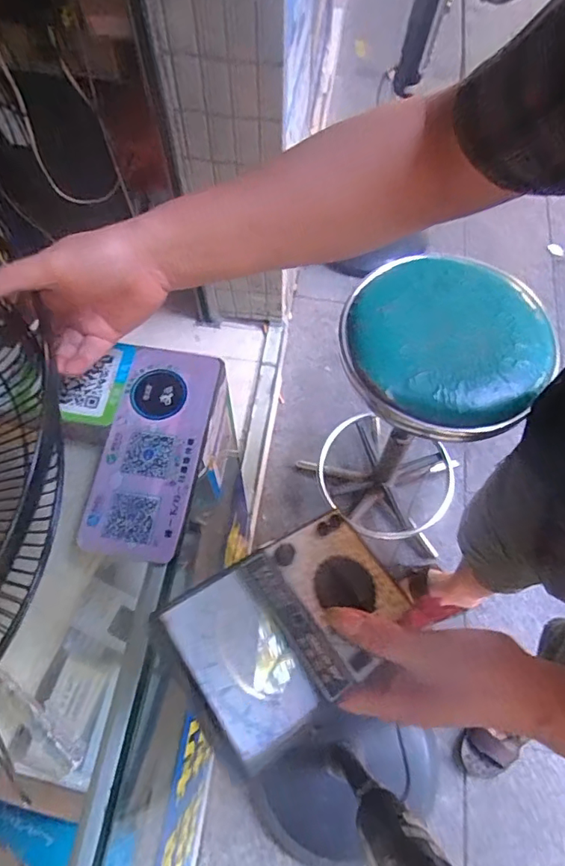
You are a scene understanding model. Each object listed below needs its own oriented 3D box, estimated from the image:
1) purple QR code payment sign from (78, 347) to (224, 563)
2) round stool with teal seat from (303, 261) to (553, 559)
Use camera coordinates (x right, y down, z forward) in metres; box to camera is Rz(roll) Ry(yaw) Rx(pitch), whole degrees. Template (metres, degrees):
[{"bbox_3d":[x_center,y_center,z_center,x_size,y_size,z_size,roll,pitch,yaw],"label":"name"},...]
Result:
[{"bbox_3d":[-0.118,0.012,0.470,0.089,0.006,0.197,9,65,4],"label":"purple QR code payment sign"},{"bbox_3d":[0.259,0.002,1.081,0.323,0.733,0.297,33,69,14],"label":"round stool with teal seat"}]

